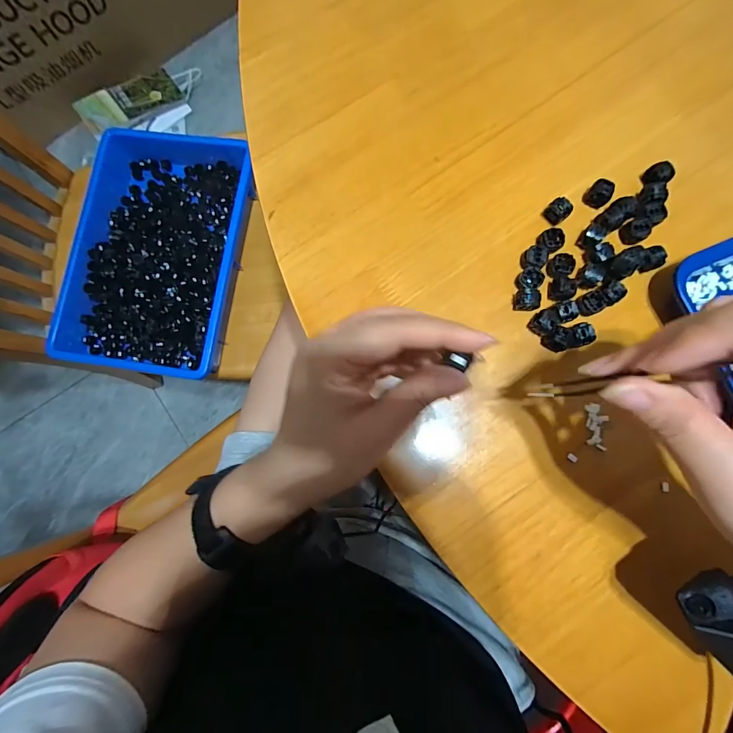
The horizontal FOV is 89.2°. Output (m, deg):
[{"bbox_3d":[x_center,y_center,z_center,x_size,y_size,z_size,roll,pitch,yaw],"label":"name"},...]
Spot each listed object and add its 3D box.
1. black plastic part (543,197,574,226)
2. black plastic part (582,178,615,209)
[{"bbox_3d":[0.136,-0.111,0.265,0.013,0.014,0.015,-41,84,-4],"label":"black plastic part"},{"bbox_3d":[0.167,-0.124,0.267,0.016,0.015,0.014,42,85,6],"label":"black plastic part"}]

